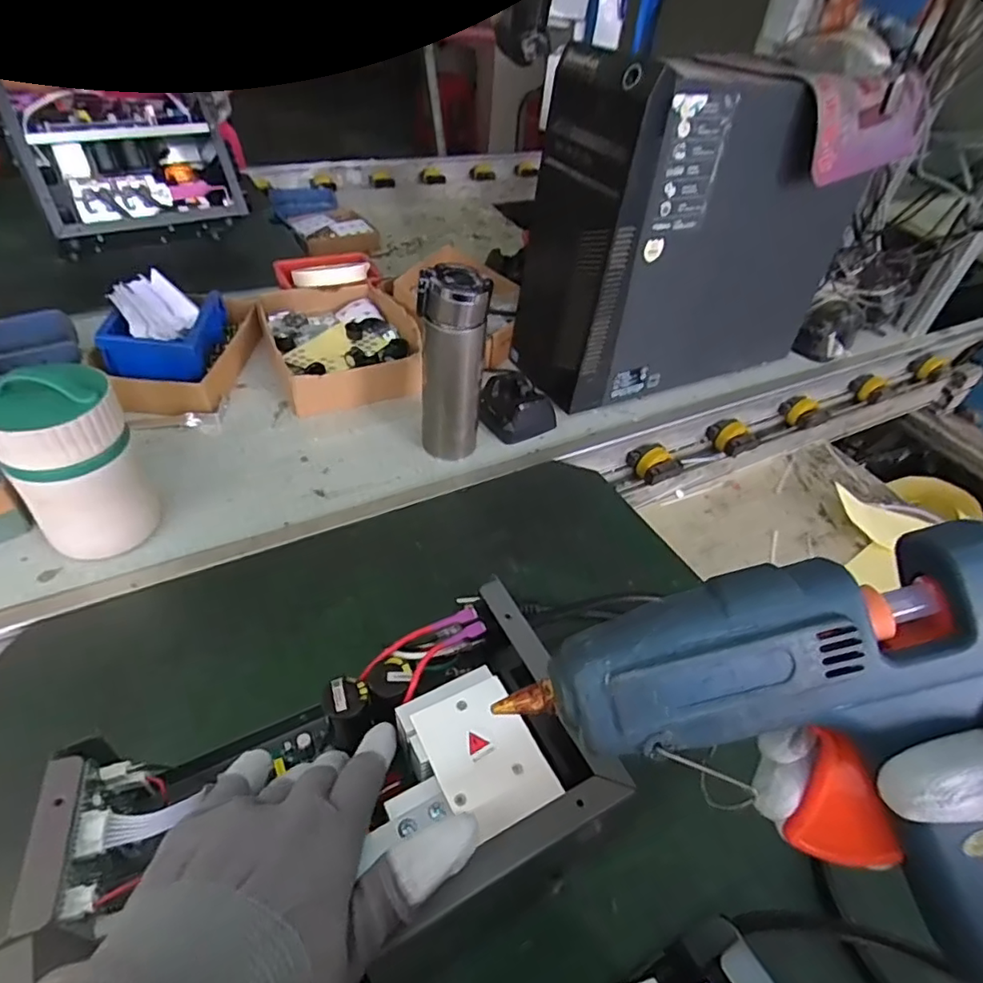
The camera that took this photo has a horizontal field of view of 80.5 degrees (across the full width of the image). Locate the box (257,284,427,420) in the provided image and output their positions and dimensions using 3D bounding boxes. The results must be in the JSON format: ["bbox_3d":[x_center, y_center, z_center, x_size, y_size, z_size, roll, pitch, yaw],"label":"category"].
[{"bbox_3d":[-0.215,-0.202,0.805,0.162,0.057,0.254,-14,47,-21],"label":"box"}]

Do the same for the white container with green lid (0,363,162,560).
[{"bbox_3d":[-0.352,-0.015,0.496,0.080,0.162,0.092,35,50,26],"label":"white container with green lid"}]

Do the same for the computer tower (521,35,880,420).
[{"bbox_3d":[0.261,-0.306,0.749,0.401,0.379,0.179,-14,47,-21],"label":"computer tower"}]

